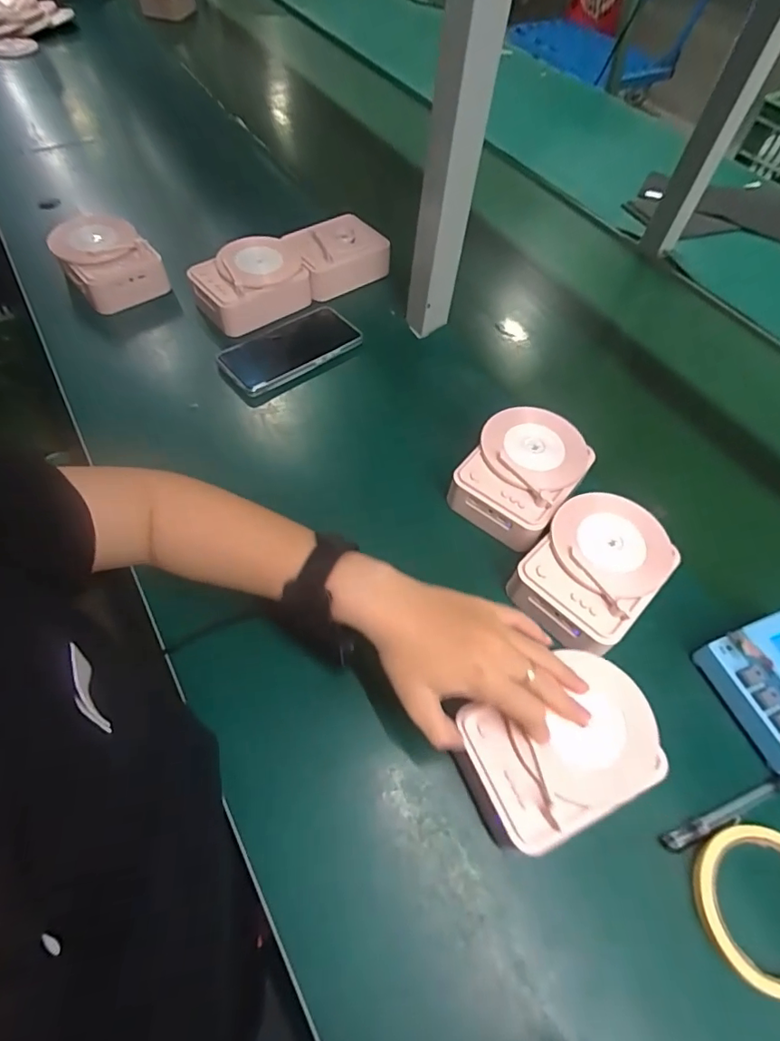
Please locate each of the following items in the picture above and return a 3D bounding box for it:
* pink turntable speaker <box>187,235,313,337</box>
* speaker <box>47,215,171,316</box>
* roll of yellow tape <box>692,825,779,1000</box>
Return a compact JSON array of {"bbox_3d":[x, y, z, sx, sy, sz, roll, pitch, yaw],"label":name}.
[{"bbox_3d":[-0.172,-0.298,0.649,0.140,0.057,0.097,-29,60,-26],"label":"pink turntable speaker"},{"bbox_3d":[-0.356,-0.324,0.651,0.098,0.063,0.120,-33,61,-28],"label":"speaker"},{"bbox_3d":[0.255,0.259,0.347,0.092,0.015,0.091,3,51,-4],"label":"roll of yellow tape"}]

